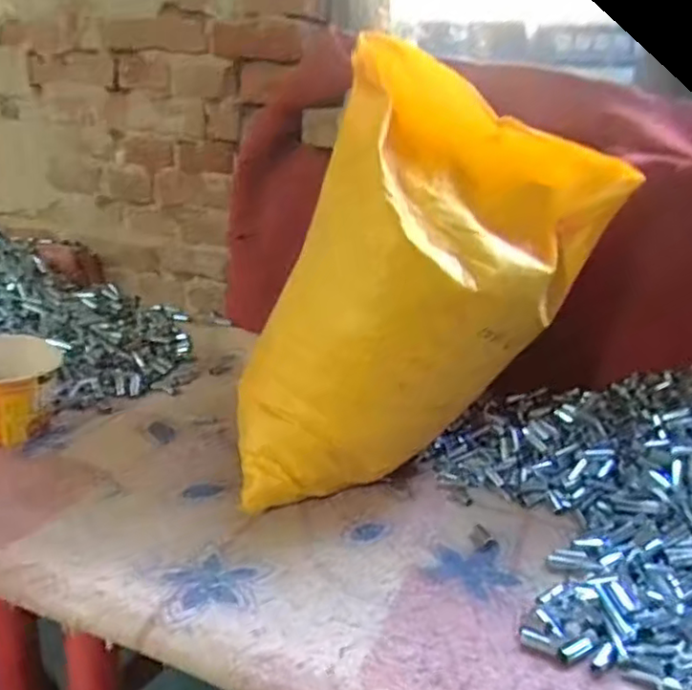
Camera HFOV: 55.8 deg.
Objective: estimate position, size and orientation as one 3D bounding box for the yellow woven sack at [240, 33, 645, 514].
[{"bbox_3d":[0.096,-0.076,0.804,0.397,0.497,0.192,-1,19,-24],"label":"yellow woven sack"}]

